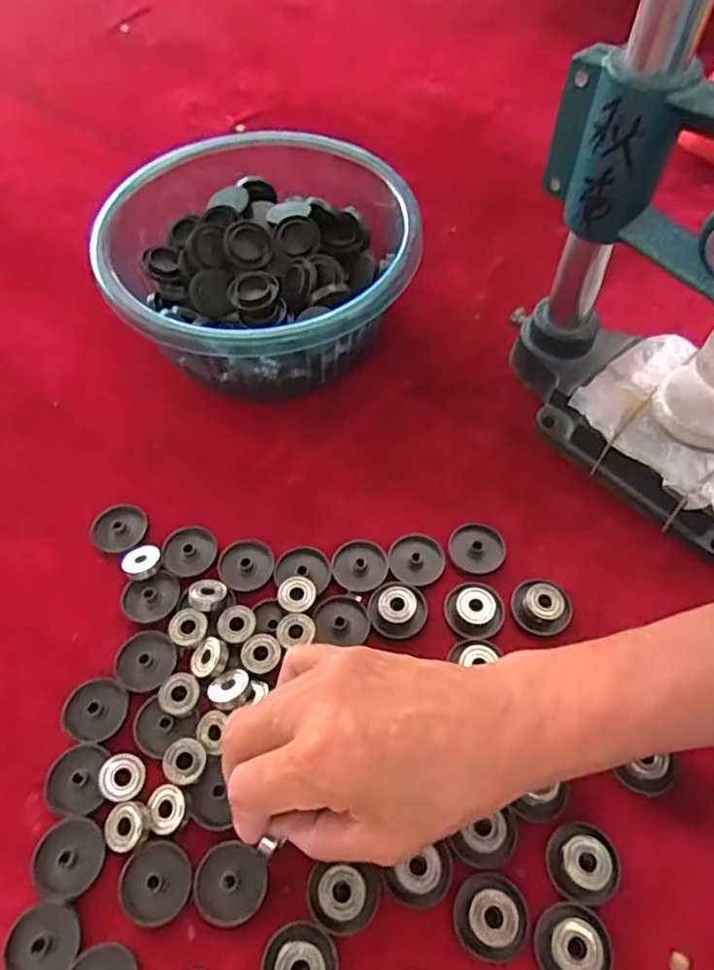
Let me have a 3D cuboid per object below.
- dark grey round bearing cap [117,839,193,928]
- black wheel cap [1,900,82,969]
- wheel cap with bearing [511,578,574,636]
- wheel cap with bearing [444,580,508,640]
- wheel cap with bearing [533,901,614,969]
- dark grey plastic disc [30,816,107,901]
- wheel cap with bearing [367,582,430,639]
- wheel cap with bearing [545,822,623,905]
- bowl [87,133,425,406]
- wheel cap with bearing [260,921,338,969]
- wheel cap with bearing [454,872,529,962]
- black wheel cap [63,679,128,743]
[{"bbox_3d":[-0.095,0.186,0.301,0.033,0.005,0.033,-1,57,1],"label":"dark grey round bearing cap"},{"bbox_3d":[-0.142,0.208,0.289,0.032,0.004,0.032,-1,57,1],"label":"black wheel cap"},{"bbox_3d":[0.106,0.068,0.366,0.033,0.007,0.034,-1,57,1],"label":"wheel cap with bearing"},{"bbox_3d":[0.067,0.070,0.365,0.033,0.009,0.035,-1,57,1],"label":"wheel cap with bearing"},{"bbox_3d":[0.095,0.203,0.282,0.031,0.012,0.032,-1,57,1],"label":"wheel cap with bearing"},{"bbox_3d":[-0.137,0.177,0.306,0.033,0.004,0.032,-1,57,1],"label":"dark grey plastic disc"},{"bbox_3d":[0.024,0.069,0.366,0.033,0.007,0.033,-1,57,1],"label":"wheel cap with bearing"},{"bbox_3d":[0.107,0.176,0.300,0.034,0.014,0.031,-1,57,1],"label":"wheel cap with bearing"},{"bbox_3d":[-0.063,-0.147,0.459,0.198,0.090,0.201,-1,57,1],"label":"bowl"},{"bbox_3d":[-0.025,0.211,0.280,0.032,0.011,0.032,-1,57,1],"label":"wheel cap with bearing"},{"bbox_3d":[0.061,0.194,0.289,0.032,0.012,0.032,-1,57,1],"label":"wheel cap with bearing"},{"bbox_3d":[-0.141,0.119,0.342,0.034,0.007,0.031,-1,57,1],"label":"black wheel cap"}]

